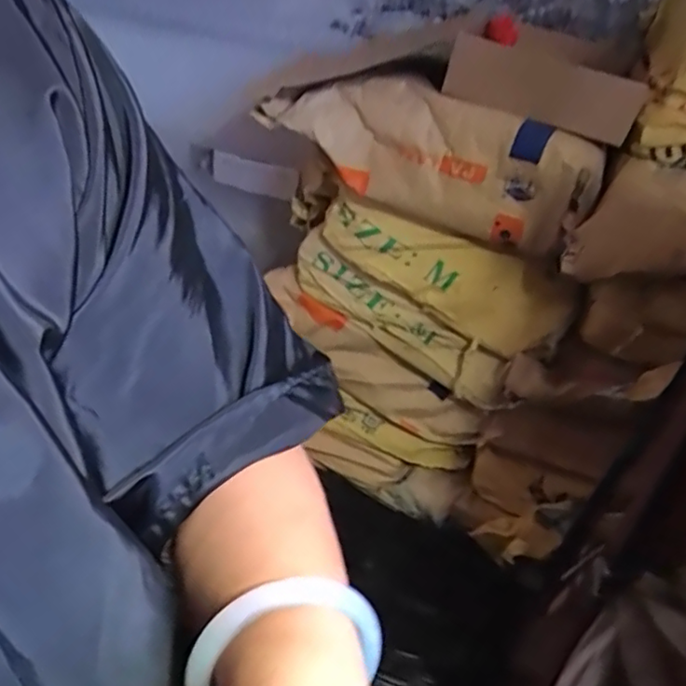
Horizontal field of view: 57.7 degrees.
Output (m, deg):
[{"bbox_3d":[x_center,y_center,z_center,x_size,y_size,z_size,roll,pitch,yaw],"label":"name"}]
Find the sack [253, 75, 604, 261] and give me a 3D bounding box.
[{"bbox_3d":[0.120,-0.282,0.942,0.504,0.177,0.124,19,35,19],"label":"sack"}]

